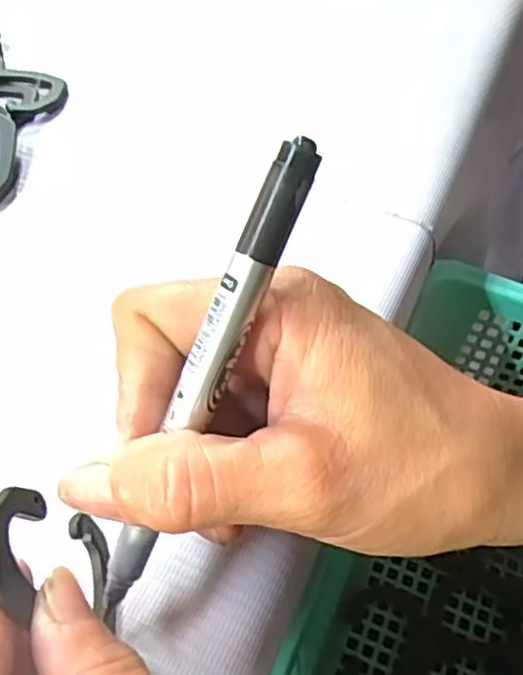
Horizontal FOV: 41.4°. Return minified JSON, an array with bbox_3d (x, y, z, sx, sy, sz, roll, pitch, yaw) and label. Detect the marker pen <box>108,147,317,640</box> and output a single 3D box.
[{"bbox_3d":[-0.014,0.013,0.157,0.009,0.119,0.008,28,14,19],"label":"marker pen"}]

